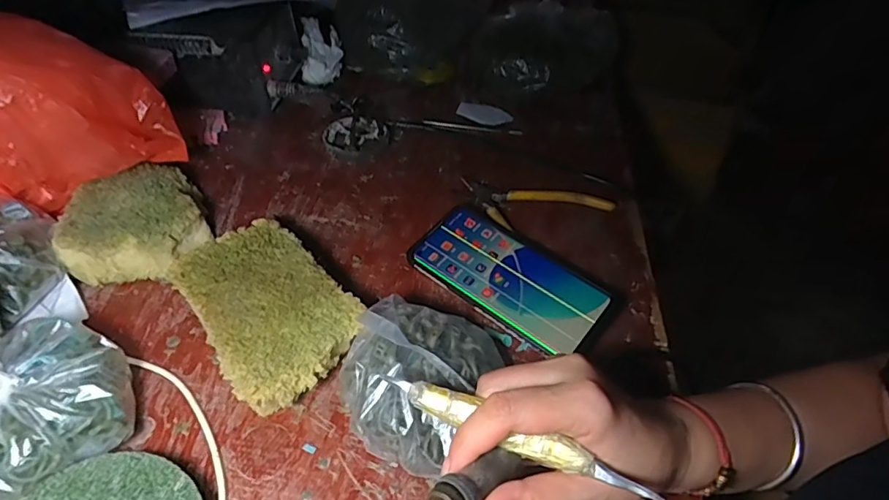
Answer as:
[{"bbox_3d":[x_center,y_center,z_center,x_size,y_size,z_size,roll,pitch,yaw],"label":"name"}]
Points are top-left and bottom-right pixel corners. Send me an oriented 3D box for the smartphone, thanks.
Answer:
[{"bbox_3d":[0.053,0.019,0.428,0.158,0.010,0.083,33,60,24],"label":"smartphone"}]

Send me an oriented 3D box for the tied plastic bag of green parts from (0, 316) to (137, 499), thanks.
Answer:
[{"bbox_3d":[-0.239,0.093,0.304,0.099,0.062,0.093,-30,56,-30],"label":"tied plastic bag of green parts"}]

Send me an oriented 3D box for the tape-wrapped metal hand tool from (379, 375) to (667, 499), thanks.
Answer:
[{"bbox_3d":[0.032,0.093,0.267,0.138,0.010,0.015,19,47,17],"label":"tape-wrapped metal hand tool"}]

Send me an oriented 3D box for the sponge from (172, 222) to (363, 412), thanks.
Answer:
[{"bbox_3d":[-0.128,0.045,0.375,0.093,0.044,0.138,-33,57,-31],"label":"sponge"}]

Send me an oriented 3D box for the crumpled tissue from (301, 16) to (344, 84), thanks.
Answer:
[{"bbox_3d":[-0.150,-0.242,0.639,0.047,0.050,0.085,-3,47,-9],"label":"crumpled tissue"}]

